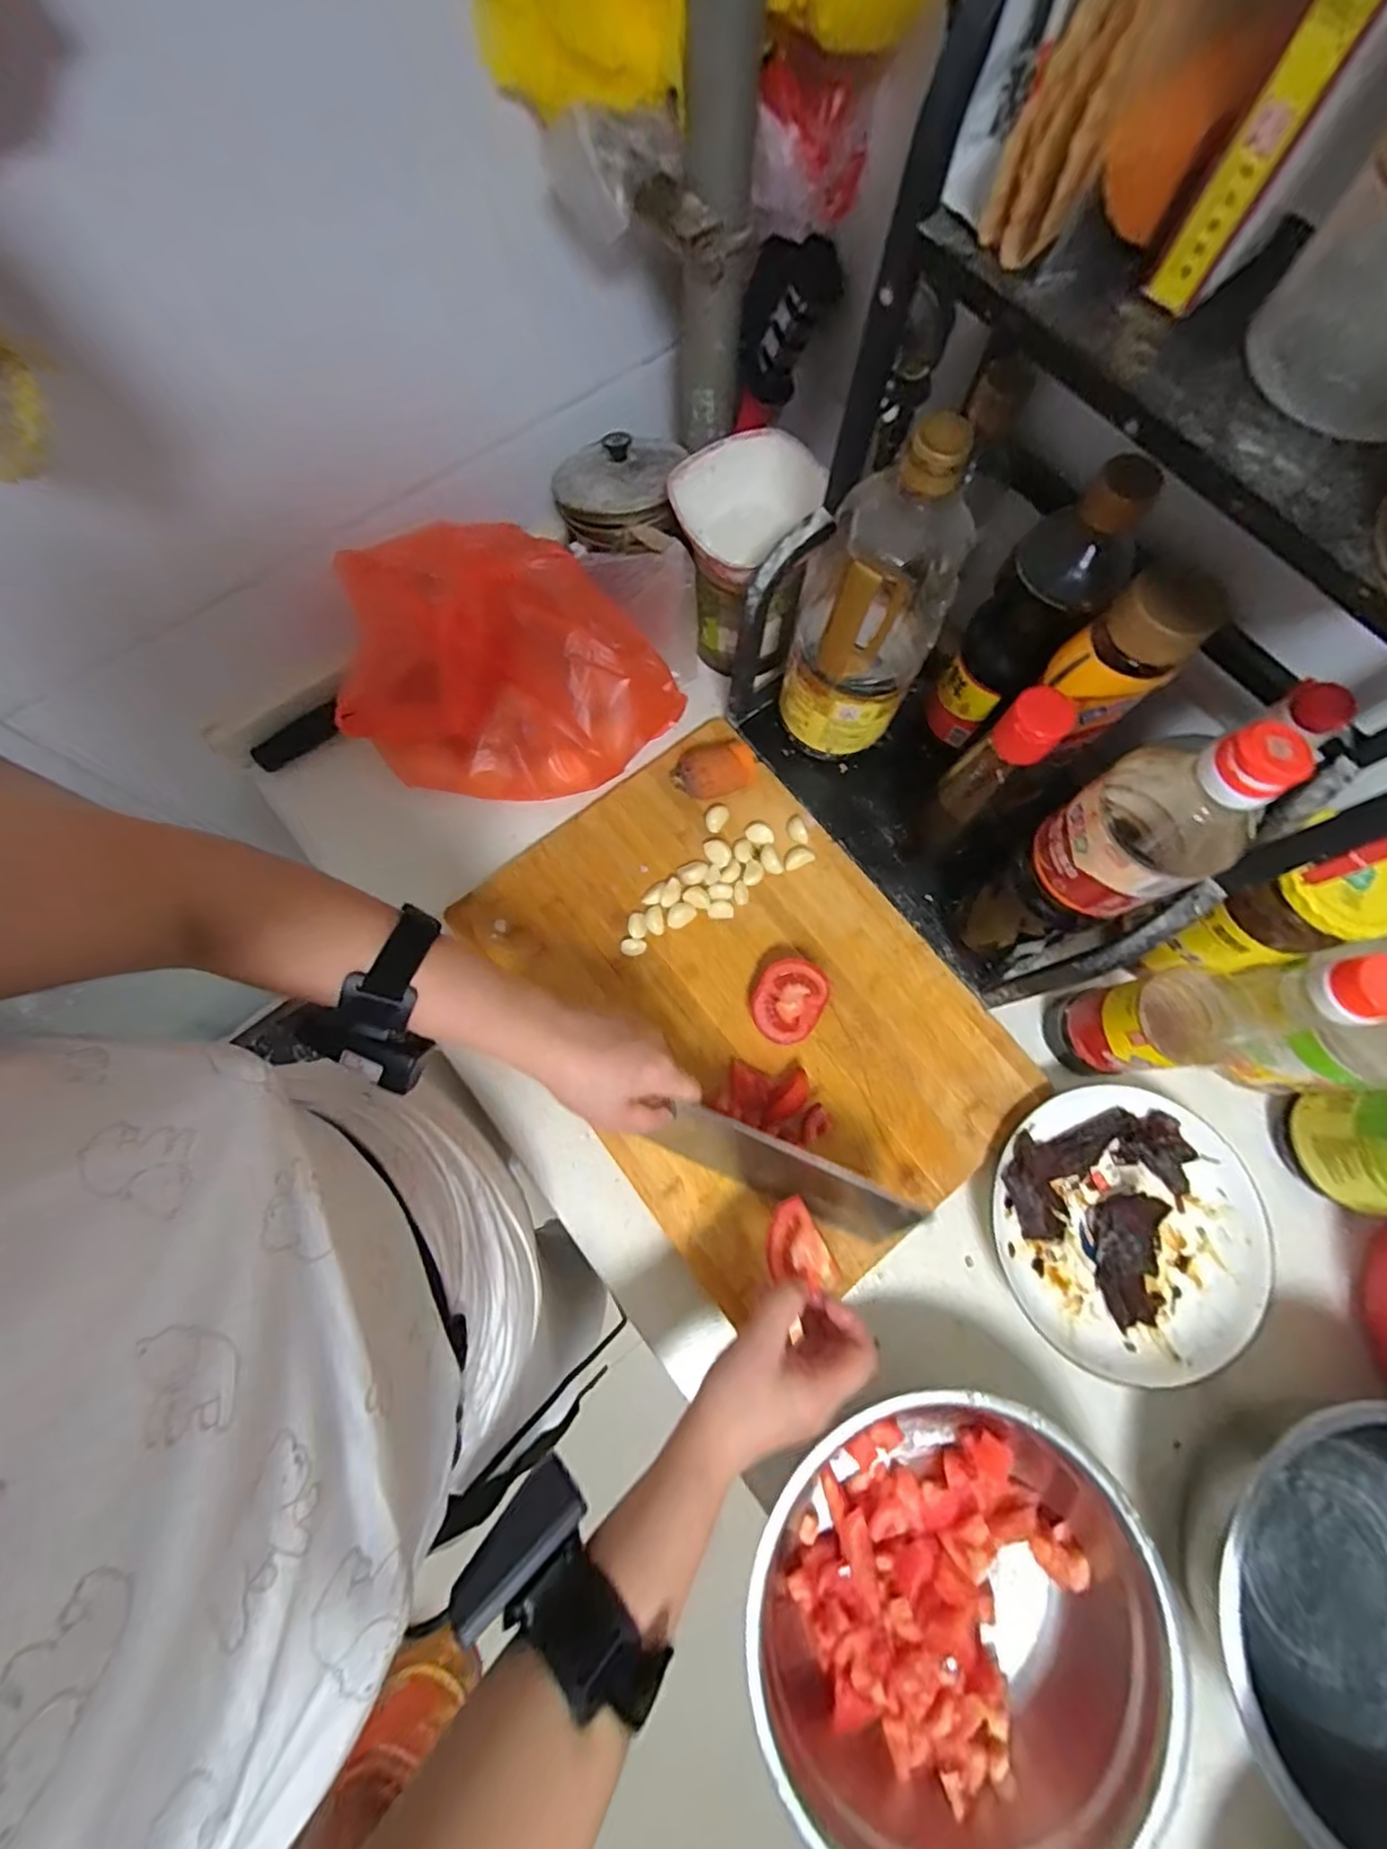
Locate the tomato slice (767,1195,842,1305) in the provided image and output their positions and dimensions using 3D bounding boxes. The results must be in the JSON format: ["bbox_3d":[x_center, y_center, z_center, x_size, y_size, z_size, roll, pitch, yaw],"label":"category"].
[{"bbox_3d":[0.069,0.216,0.413,0.043,0.014,0.055,-43,47,14],"label":"tomato slice"}]

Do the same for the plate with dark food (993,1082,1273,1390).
[{"bbox_3d":[0.329,0.227,0.474,0.183,0.028,0.196,0,77,1],"label":"plate with dark food"}]

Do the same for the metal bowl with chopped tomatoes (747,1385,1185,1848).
[{"bbox_3d":[0.159,0.430,0.398,0.237,0.082,0.249,0,77,1],"label":"metal bowl with chopped tomatoes"}]

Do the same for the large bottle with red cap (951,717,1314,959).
[{"bbox_3d":[0.243,-0.034,0.399,0.073,0.278,0.069,0,77,1],"label":"large bottle with red cap"}]

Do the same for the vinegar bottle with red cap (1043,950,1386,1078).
[{"bbox_3d":[0.334,0.062,0.403,0.073,0.218,0.067,1,74,0],"label":"vinegar bottle with red cap"}]

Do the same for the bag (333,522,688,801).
[{"bbox_3d":[-0.149,-0.212,0.528,0.251,0.125,0.166,-2,75,-1],"label":"bag"}]

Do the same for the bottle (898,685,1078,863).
[{"bbox_3d":[0.195,-0.094,0.452,0.042,0.206,0.038,-43,79,-11],"label":"bottle"}]

